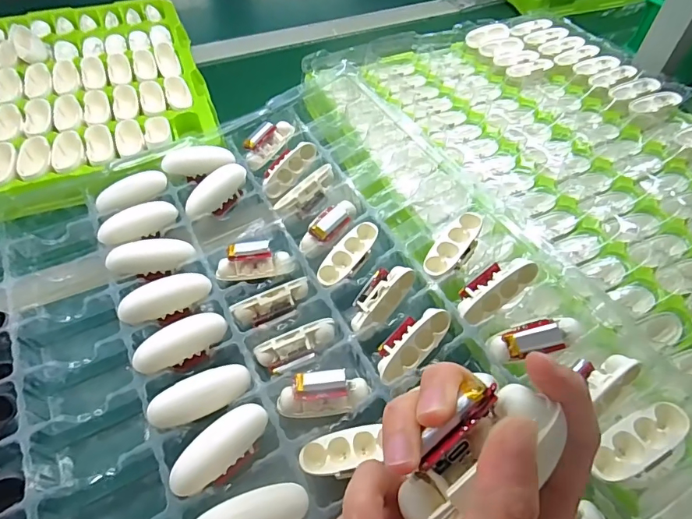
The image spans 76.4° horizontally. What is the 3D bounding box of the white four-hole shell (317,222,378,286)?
[{"bbox_3d":[0.003,-0.002,0.360,0.025,0.015,0.064,32,68,23],"label":"white four-hole shell"}]

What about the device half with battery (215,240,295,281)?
[{"bbox_3d":[-0.077,0.001,0.368,0.061,0.021,0.026,-3,52,-4],"label":"device half with battery"}]

